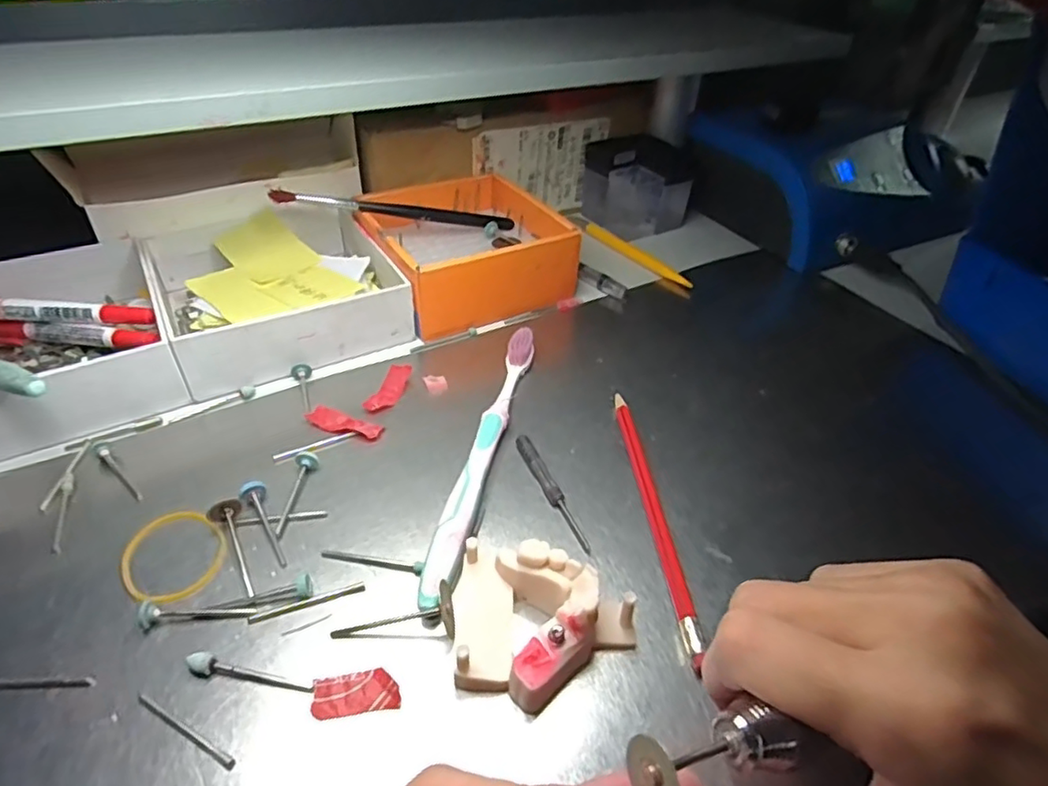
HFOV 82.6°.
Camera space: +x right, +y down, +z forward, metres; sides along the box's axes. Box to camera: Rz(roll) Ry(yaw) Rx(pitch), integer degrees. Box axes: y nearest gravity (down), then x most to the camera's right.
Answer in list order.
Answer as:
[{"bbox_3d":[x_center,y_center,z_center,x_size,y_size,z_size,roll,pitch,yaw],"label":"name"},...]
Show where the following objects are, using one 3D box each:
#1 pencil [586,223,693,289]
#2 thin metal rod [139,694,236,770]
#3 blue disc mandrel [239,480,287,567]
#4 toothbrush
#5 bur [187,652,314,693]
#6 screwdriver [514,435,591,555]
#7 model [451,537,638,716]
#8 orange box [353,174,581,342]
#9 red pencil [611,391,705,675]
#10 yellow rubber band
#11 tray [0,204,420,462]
[{"bbox_3d":[0.088,-0.110,0.468,0.011,0.008,0.113,-23,49,-28],"label":"pencil"},{"bbox_3d":[-0.113,0.111,0.197,0.044,0.004,0.004,22,45,18],"label":"thin metal rod"},{"bbox_3d":[-0.112,0.056,0.257,0.010,0.009,0.044,-21,46,-25],"label":"blue disc mandrel"},{"bbox_3d":[-0.018,0.025,0.296,0.015,0.016,0.180,9,41,8],"label":"toothbrush"},{"bbox_3d":[-0.097,0.100,0.211,0.045,0.005,0.006,10,42,6],"label":"bur"},{"bbox_3d":[0.013,0.045,0.281,0.007,0.006,0.071,-15,43,-19],"label":"screwdriver"},{"bbox_3d":[0.006,0.085,0.218,0.068,0.030,0.050,10,41,8],"label":"model"},{"bbox_3d":[-0.042,-0.103,0.415,0.119,0.046,0.123,-18,45,-23],"label":"orange box"},{"bbox_3d":[0.058,0.051,0.274,0.008,0.010,0.147,-1,41,-5],"label":"red pencil"},{"bbox_3d":[-0.147,0.066,0.247,0.046,0.006,0.038,26,47,25],"label":"yellow rubber band"},{"bbox_3d":[-0.213,-0.051,0.351,0.266,0.037,0.147,-20,45,-24],"label":"tray"}]

